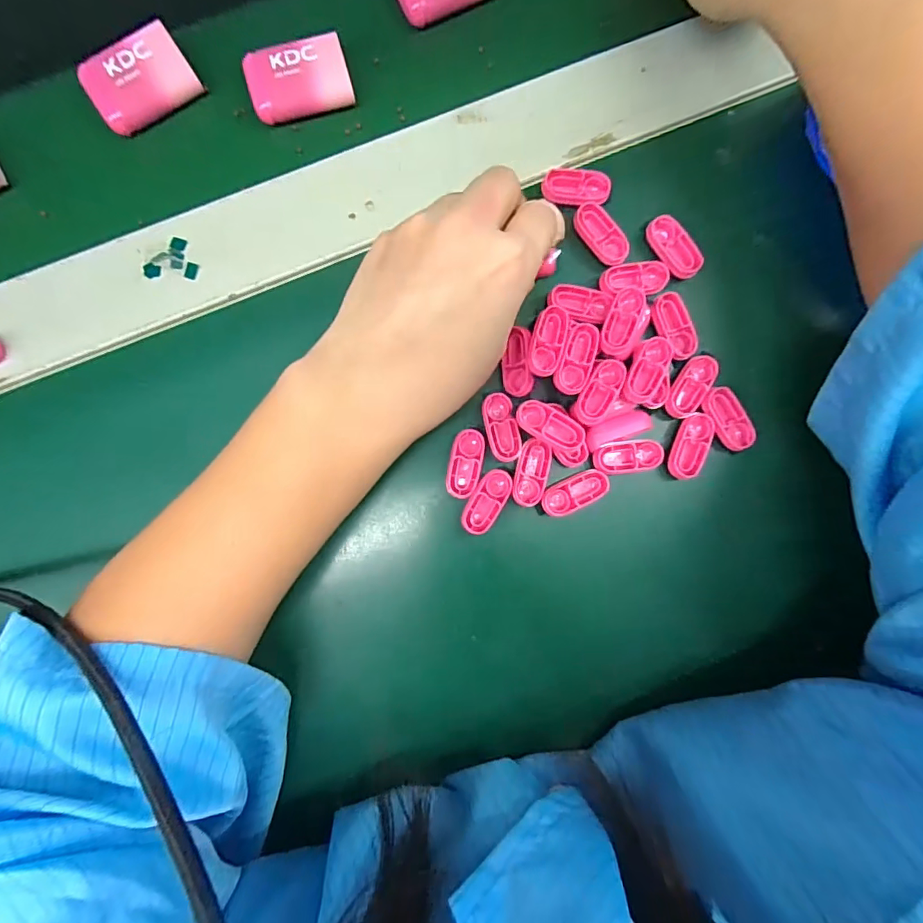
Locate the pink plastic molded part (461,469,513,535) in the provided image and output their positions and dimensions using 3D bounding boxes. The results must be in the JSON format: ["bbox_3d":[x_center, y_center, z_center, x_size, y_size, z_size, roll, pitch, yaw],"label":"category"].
[{"bbox_3d":[0.012,0.020,0.239,0.015,0.004,0.034,30,88,3],"label":"pink plastic molded part"}]

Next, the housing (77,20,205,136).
[{"bbox_3d":[-0.163,-0.192,0.245,0.051,0.007,0.032,-37,113,-5],"label":"housing"}]

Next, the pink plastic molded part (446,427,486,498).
[{"bbox_3d":[0.002,0.001,0.240,0.016,0.004,0.034,10,87,2],"label":"pink plastic molded part"}]

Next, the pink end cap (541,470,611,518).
[{"bbox_3d":[0.057,0.016,0.243,0.035,0.004,0.015,-27,86,-1],"label":"pink end cap"}]

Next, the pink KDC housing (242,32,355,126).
[{"bbox_3d":[-0.083,-0.195,0.250,0.051,0.016,0.034,-16,86,0],"label":"pink KDC housing"}]

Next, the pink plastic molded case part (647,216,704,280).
[{"bbox_3d":[0.108,-0.109,0.246,0.016,0.004,0.034,-39,87,-1],"label":"pink plastic molded case part"}]

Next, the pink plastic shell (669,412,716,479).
[{"bbox_3d":[0.116,-0.008,0.246,0.016,0.006,0.034,21,87,2],"label":"pink plastic shell"}]

